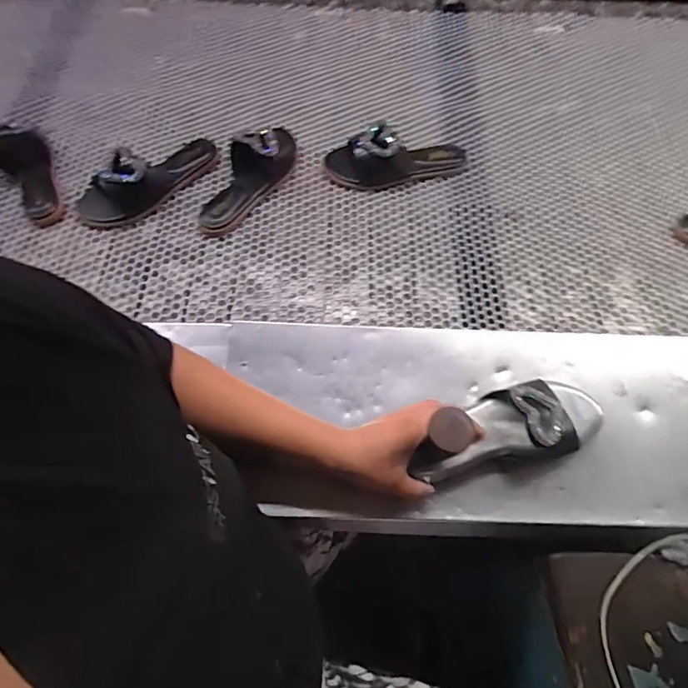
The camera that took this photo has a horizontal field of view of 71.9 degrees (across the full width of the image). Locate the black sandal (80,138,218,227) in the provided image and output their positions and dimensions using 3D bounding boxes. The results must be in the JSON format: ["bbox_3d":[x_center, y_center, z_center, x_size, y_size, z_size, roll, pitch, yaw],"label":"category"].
[{"bbox_3d":[-0.313,-0.270,0.755,0.241,0.060,0.086,-38,69,-18],"label":"black sandal"}]

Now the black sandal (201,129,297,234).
[{"bbox_3d":[-0.149,-0.282,0.764,0.084,0.066,0.260,27,66,12],"label":"black sandal"}]

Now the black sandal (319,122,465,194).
[{"bbox_3d":[0.092,-0.313,0.795,0.239,0.066,0.090,-10,64,-6],"label":"black sandal"}]

